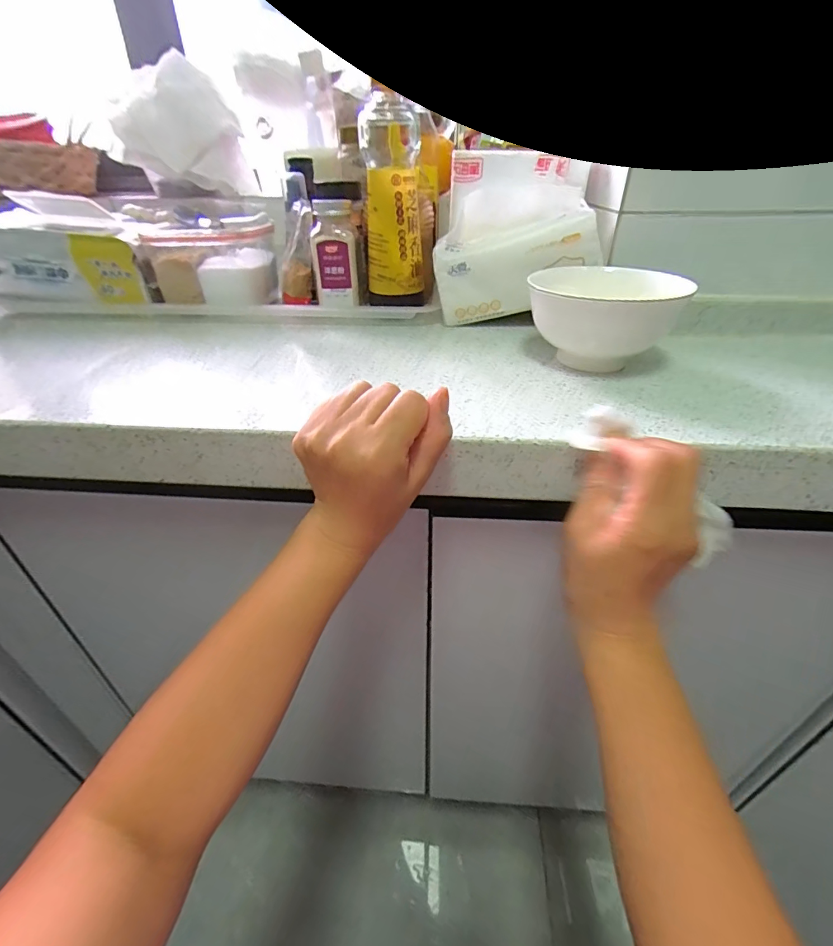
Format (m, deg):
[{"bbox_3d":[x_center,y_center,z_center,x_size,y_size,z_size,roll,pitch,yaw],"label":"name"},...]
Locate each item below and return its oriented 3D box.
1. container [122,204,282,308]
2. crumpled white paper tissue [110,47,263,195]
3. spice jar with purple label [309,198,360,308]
[{"bbox_3d":[-0.234,-0.255,0.519,0.151,0.106,0.104,1,35,2],"label":"container"},{"bbox_3d":[-0.377,-0.548,0.702,0.166,0.161,0.152,13,37,18],"label":"crumpled white paper tissue"},{"bbox_3d":[-0.092,-0.243,0.488,0.048,0.101,0.034,-9,38,-9],"label":"spice jar with purple label"}]

